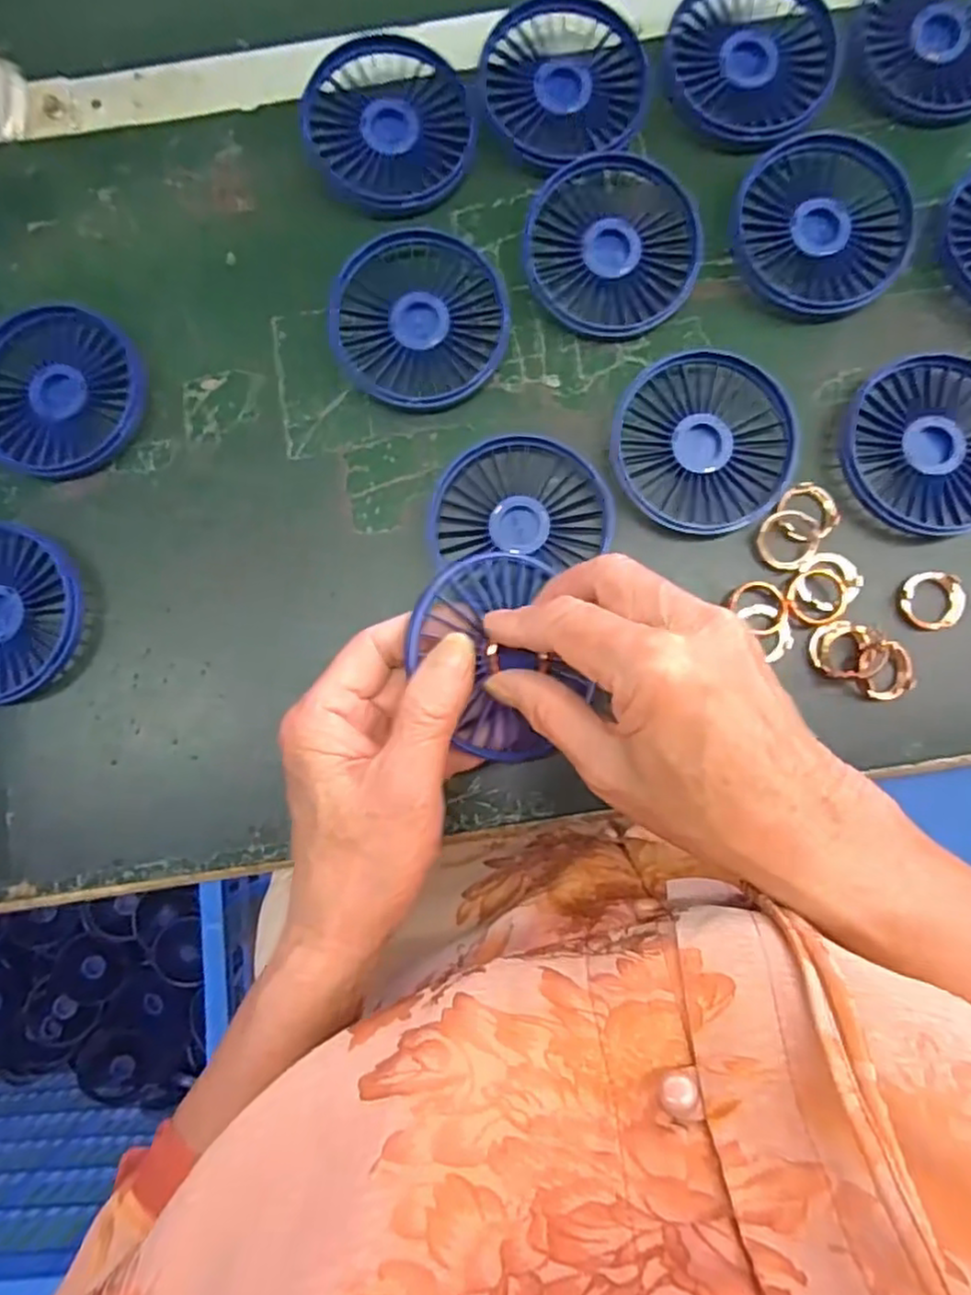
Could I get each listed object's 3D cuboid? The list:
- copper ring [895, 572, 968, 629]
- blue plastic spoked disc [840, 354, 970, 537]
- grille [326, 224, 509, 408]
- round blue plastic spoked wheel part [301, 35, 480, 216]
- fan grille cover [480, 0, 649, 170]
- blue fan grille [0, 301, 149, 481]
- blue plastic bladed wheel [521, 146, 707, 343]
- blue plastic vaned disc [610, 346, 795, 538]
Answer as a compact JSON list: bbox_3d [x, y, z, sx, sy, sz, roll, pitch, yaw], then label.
[{"bbox_3d":[0.215,-0.023,0.332,0.027,0.007,0.028,0,85,2],"label":"copper ring"},{"bbox_3d":[0.218,-0.098,0.339,0.082,0.014,0.086,0,85,2],"label":"blue plastic spoked disc"},{"bbox_3d":[-0.034,-0.165,0.349,0.084,0.017,0.087,0,85,2],"label":"grille"},{"bbox_3d":[-0.051,-0.272,0.360,0.083,0.016,0.096,-16,85,0],"label":"round blue plastic spoked wheel part"},{"bbox_3d":[0.040,-0.291,0.352,0.082,0.017,0.080,5,86,2],"label":"fan grille cover"},{"bbox_3d":[-0.217,-0.130,0.353,0.083,0.015,0.086,0,85,2],"label":"blue fan grille"},{"bbox_3d":[0.063,-0.204,0.347,0.084,0.013,0.088,0,85,2],"label":"blue plastic bladed wheel"},{"bbox_3d":[0.106,-0.100,0.338,0.085,0.012,0.085,0,85,2],"label":"blue plastic vaned disc"}]

